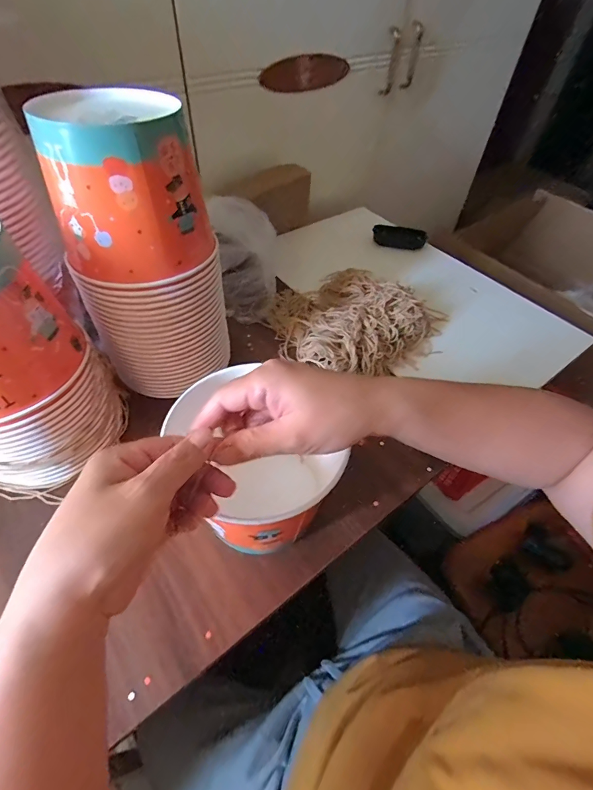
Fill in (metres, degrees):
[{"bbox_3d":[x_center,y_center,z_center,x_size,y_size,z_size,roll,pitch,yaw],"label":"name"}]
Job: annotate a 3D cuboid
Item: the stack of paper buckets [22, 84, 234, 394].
[{"bbox_3d":[-0.169,-0.149,0.441,0.153,0.304,0.131,-3,52,-6],"label":"stack of paper buckets"}]

